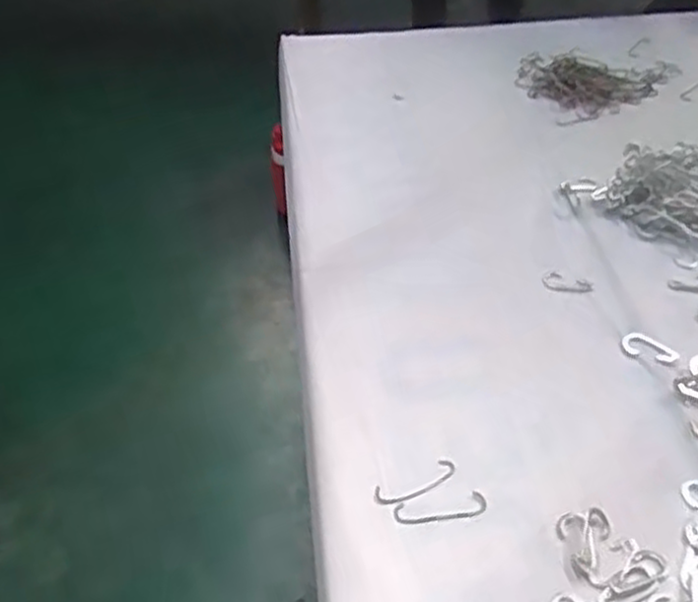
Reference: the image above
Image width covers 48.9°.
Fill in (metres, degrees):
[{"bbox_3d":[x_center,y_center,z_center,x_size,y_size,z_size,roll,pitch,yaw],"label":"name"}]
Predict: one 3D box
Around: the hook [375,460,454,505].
[{"bbox_3d":[0.040,0.108,0.455,0.052,0.004,0.015,-18,47,-17],"label":"hook"}]

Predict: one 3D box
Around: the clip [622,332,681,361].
[{"bbox_3d":[0.204,0.033,0.520,0.036,0.004,0.020,14,47,14],"label":"clip"}]

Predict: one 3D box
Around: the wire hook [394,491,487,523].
[{"bbox_3d":[0.053,0.120,0.443,0.054,0.004,0.015,-8,45,-7],"label":"wire hook"}]

